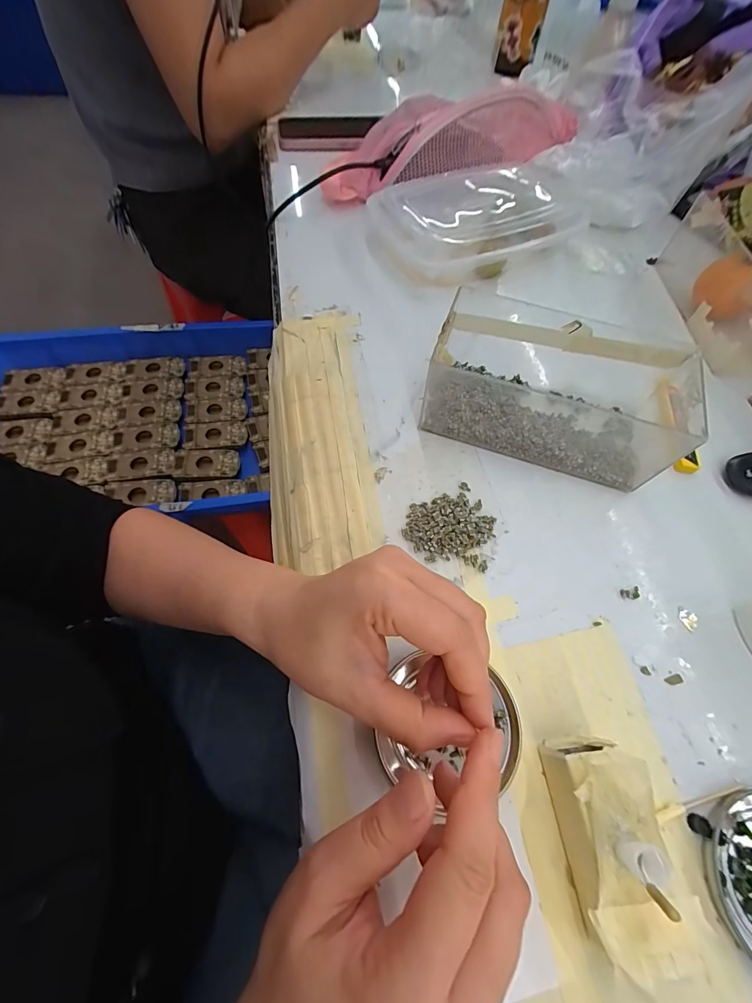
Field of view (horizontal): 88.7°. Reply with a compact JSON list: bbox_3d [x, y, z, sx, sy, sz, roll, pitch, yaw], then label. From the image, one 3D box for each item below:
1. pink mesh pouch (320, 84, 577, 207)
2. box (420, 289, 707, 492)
[{"bbox_3d":[0.096,-0.431,0.459,0.331,0.078,0.071,-26,66,-15],"label":"pink mesh pouch"},{"bbox_3d":[0.147,-0.084,0.299,0.205,0.067,0.099,18,63,7],"label":"box"}]

